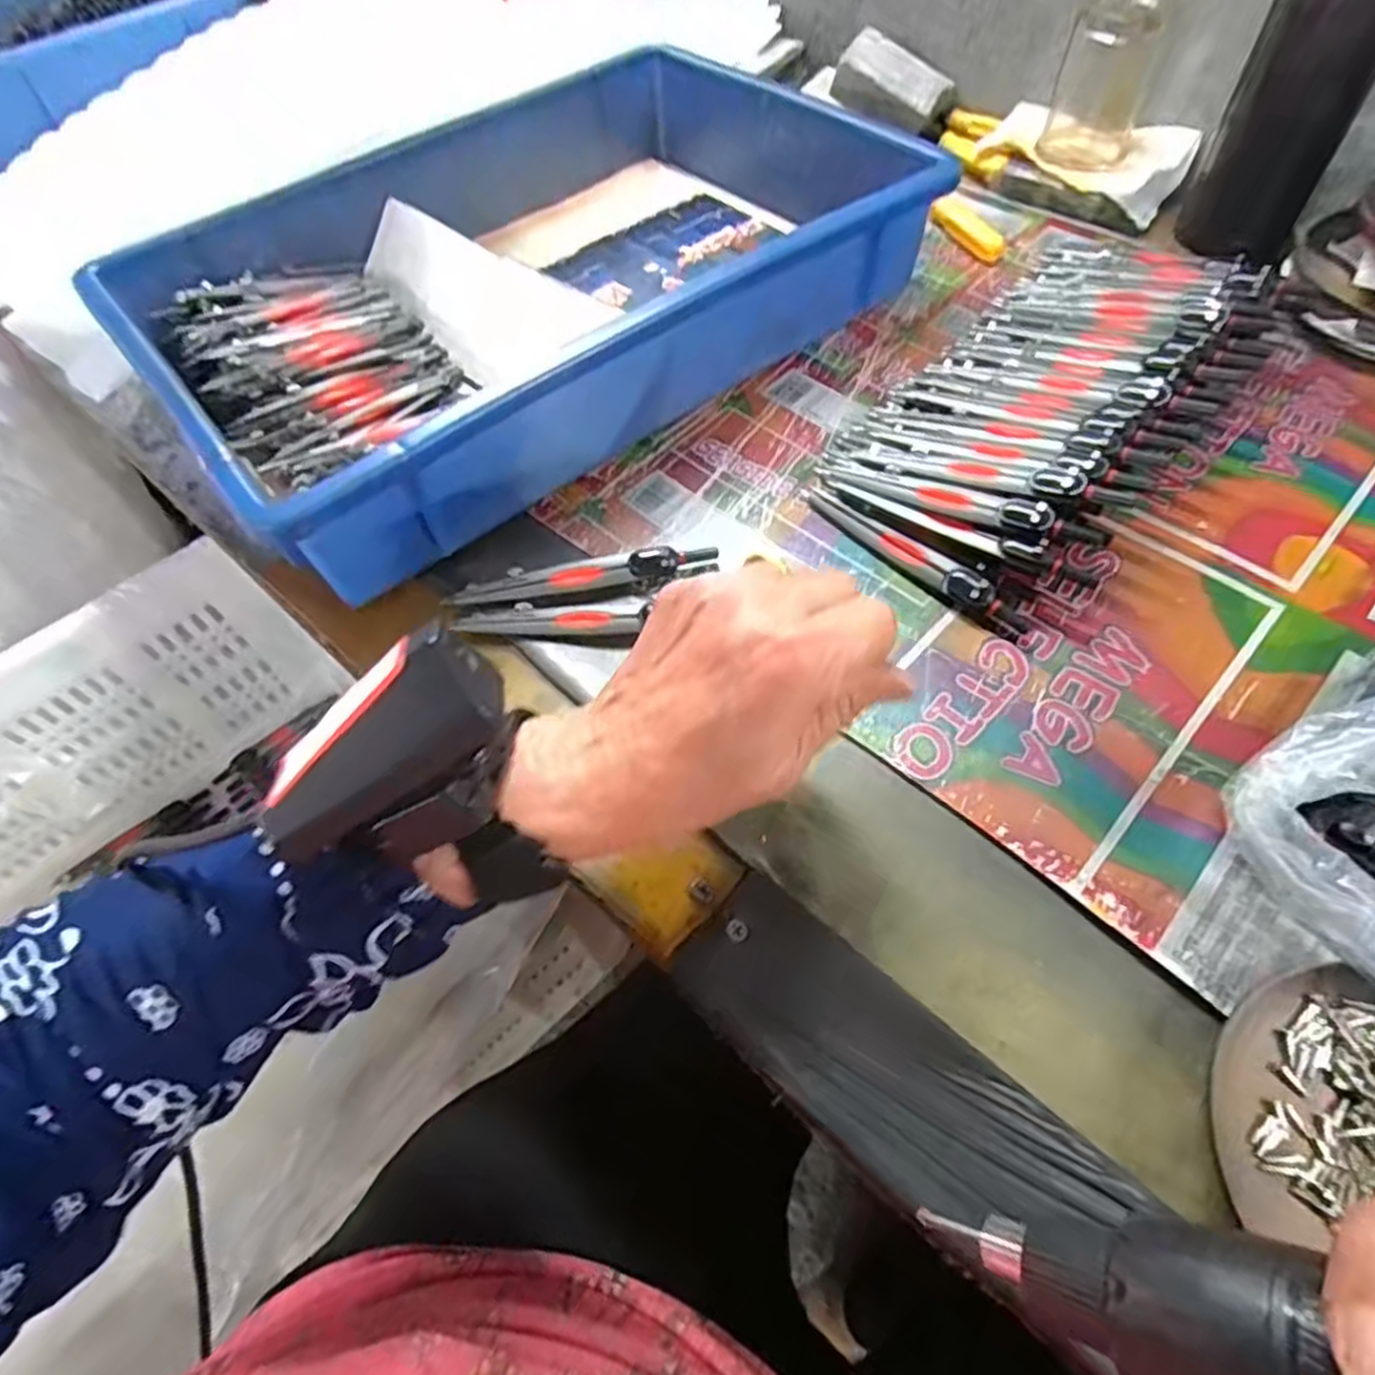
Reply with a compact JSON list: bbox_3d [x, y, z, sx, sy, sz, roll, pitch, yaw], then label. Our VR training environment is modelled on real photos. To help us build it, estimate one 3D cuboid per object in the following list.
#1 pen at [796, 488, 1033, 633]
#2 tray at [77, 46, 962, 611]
[{"bbox_3d":[0.104,-0.064,0.356,0.127,0.015,0.013,38,68,24],"label":"pen"},{"bbox_3d":[-0.086,-0.245,0.443,0.420,0.078,0.269,-36,63,-17],"label":"tray"}]

